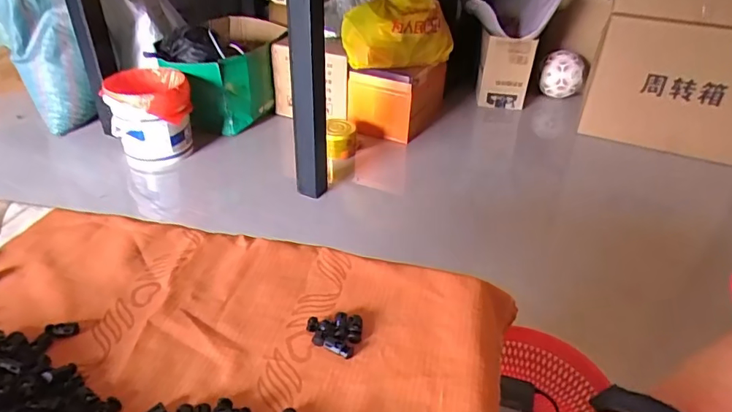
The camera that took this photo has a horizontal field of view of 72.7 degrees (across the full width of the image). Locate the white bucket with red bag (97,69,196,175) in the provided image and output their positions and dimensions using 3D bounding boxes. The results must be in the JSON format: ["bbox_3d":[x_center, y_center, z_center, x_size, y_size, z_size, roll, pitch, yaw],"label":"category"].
[{"bbox_3d":[-0.729,-0.303,1.717,0.257,0.294,0.276,-10,36,-16],"label":"white bucket with red bag"}]

